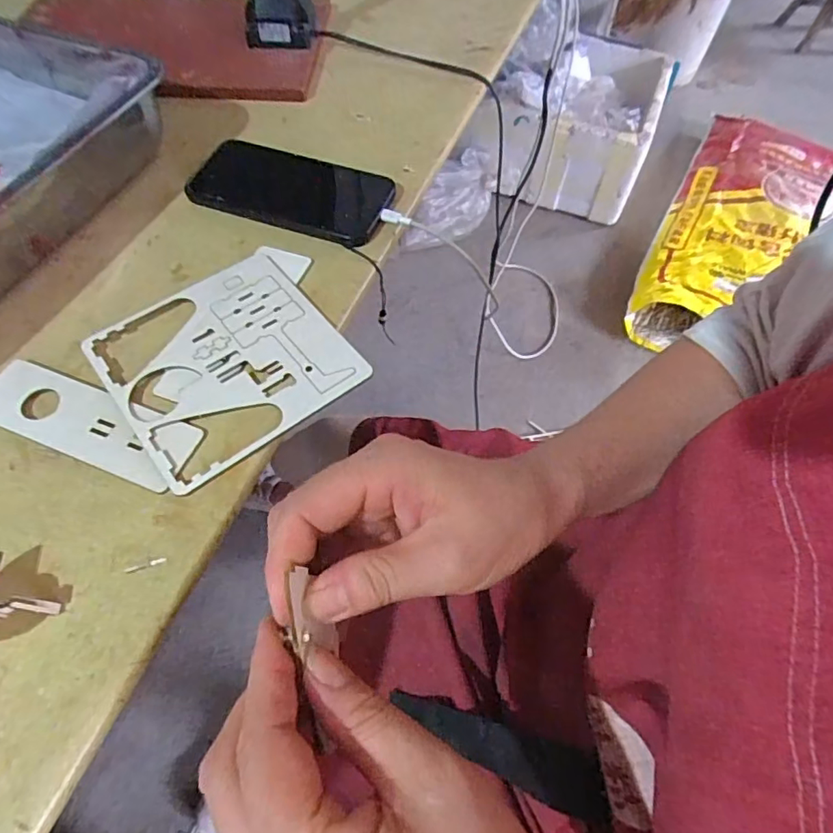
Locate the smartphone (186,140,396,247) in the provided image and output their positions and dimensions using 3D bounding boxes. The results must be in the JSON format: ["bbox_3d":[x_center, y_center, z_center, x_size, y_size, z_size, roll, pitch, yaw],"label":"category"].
[{"bbox_3d":[-0.104,-0.186,0.446,0.162,0.011,0.081,16,60,8],"label":"smartphone"}]

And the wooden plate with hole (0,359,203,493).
[{"bbox_3d":[-0.206,0.002,0.339,0.143,0.005,0.046,19,61,10],"label":"wooden plate with hole"}]

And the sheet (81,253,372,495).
[{"bbox_3d":[-0.127,-0.040,0.364,0.140,0.005,0.147,-34,65,-19],"label":"sheet"}]

